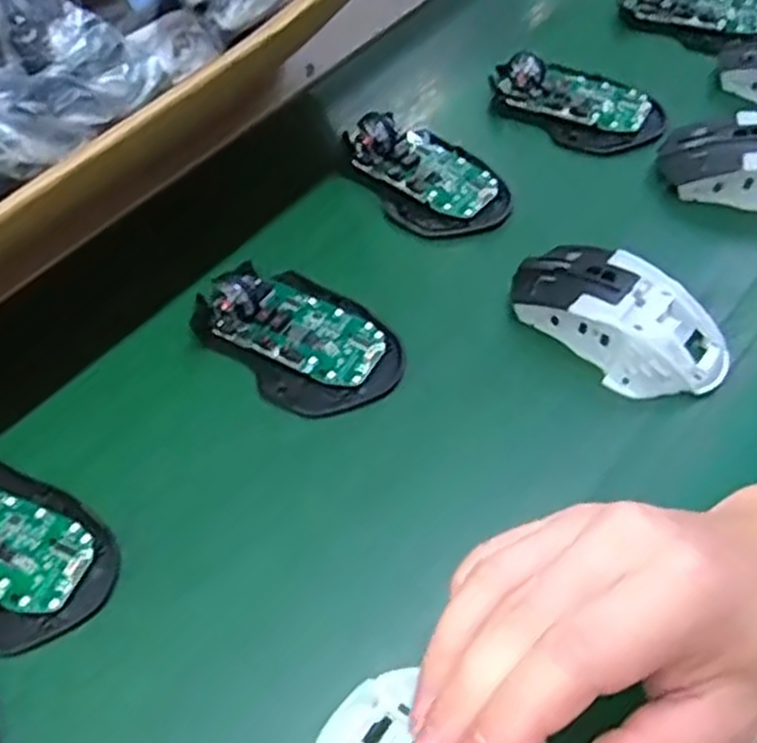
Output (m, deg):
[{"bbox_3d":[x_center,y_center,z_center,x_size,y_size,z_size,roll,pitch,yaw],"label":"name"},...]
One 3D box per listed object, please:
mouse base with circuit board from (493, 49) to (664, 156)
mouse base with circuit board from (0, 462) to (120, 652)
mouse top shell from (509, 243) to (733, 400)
[{"bbox_3d":[0.133,-0.182,0.536,0.113,0.035,0.059,31,62,21],"label":"mouse base with circuit board"},{"bbox_3d":[-0.171,0.077,0.357,0.102,0.022,0.071,26,59,16],"label":"mouse base with circuit board"},{"bbox_3d":[0.127,-0.031,0.421,0.117,0.038,0.062,37,63,25],"label":"mouse top shell"}]

